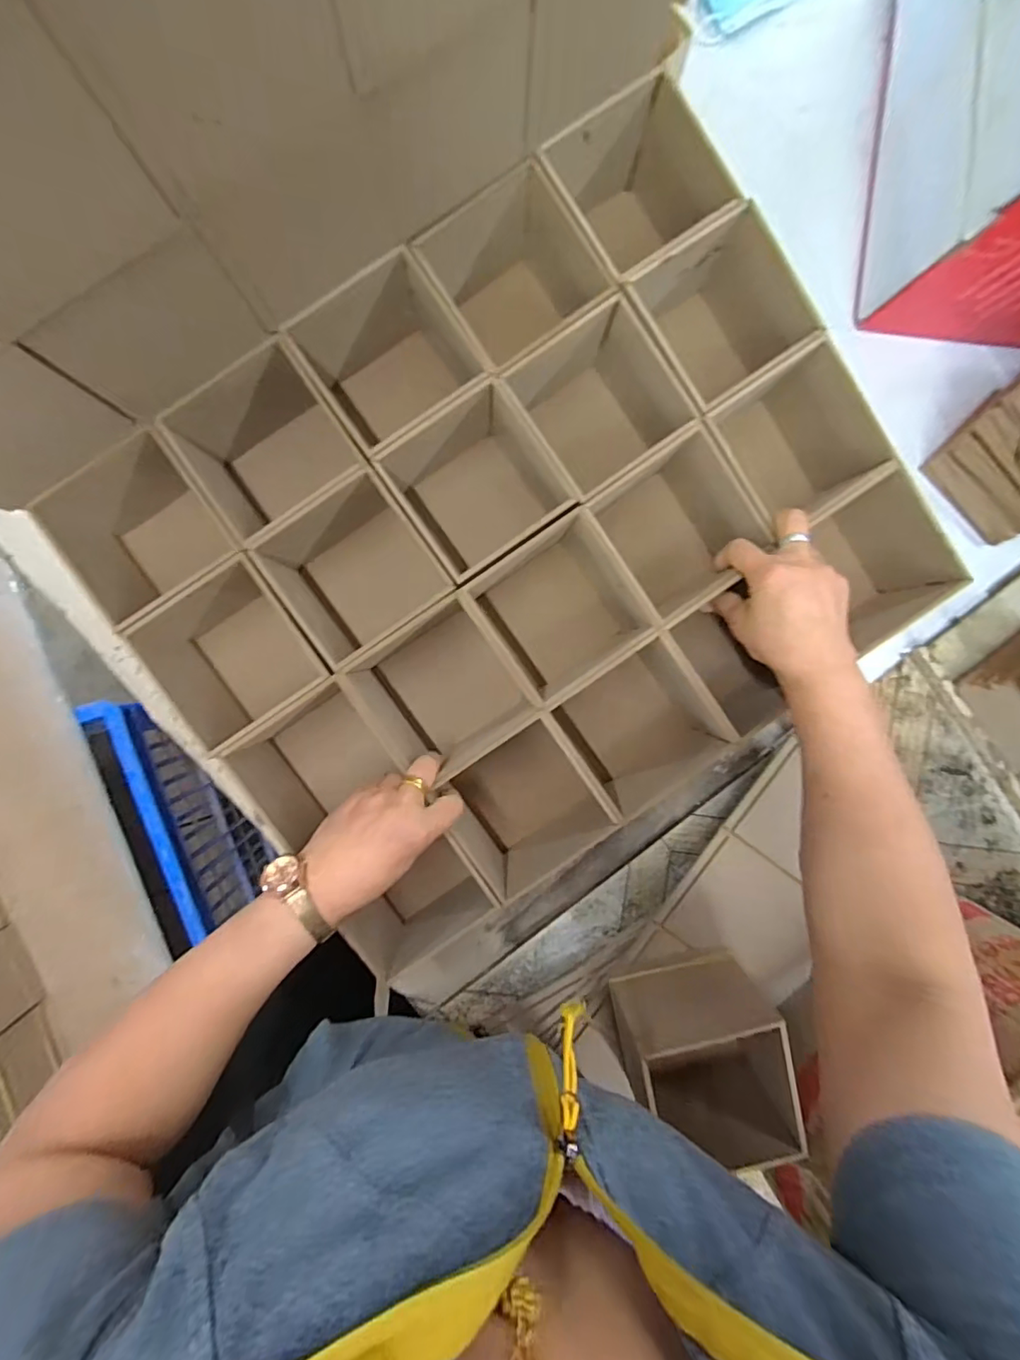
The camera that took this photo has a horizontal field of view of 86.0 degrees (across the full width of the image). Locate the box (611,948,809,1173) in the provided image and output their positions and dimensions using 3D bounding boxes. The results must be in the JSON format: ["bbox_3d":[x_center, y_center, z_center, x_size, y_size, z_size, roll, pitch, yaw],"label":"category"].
[{"bbox_3d":[0.162,0.313,0.451,0.111,0.090,0.116,-14,95,-2],"label":"box"}]

